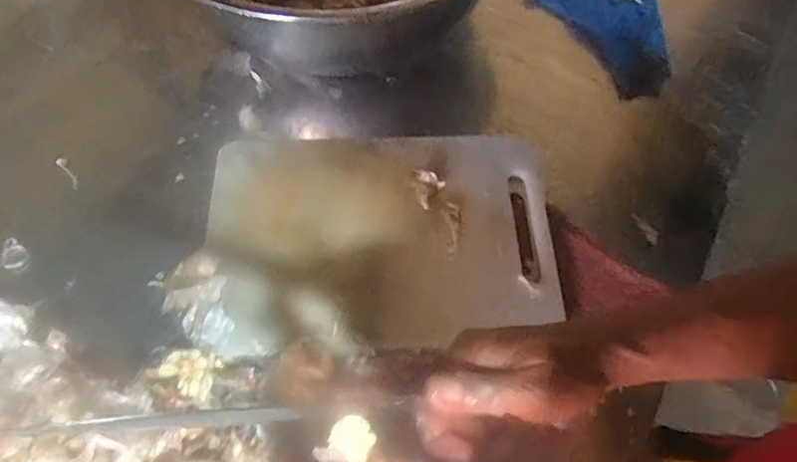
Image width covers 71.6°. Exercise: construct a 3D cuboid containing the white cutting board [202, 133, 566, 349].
[{"bbox_3d":[-0.016,-0.003,0.557,0.338,0.016,0.232,-1,61,-1],"label":"white cutting board"}]

